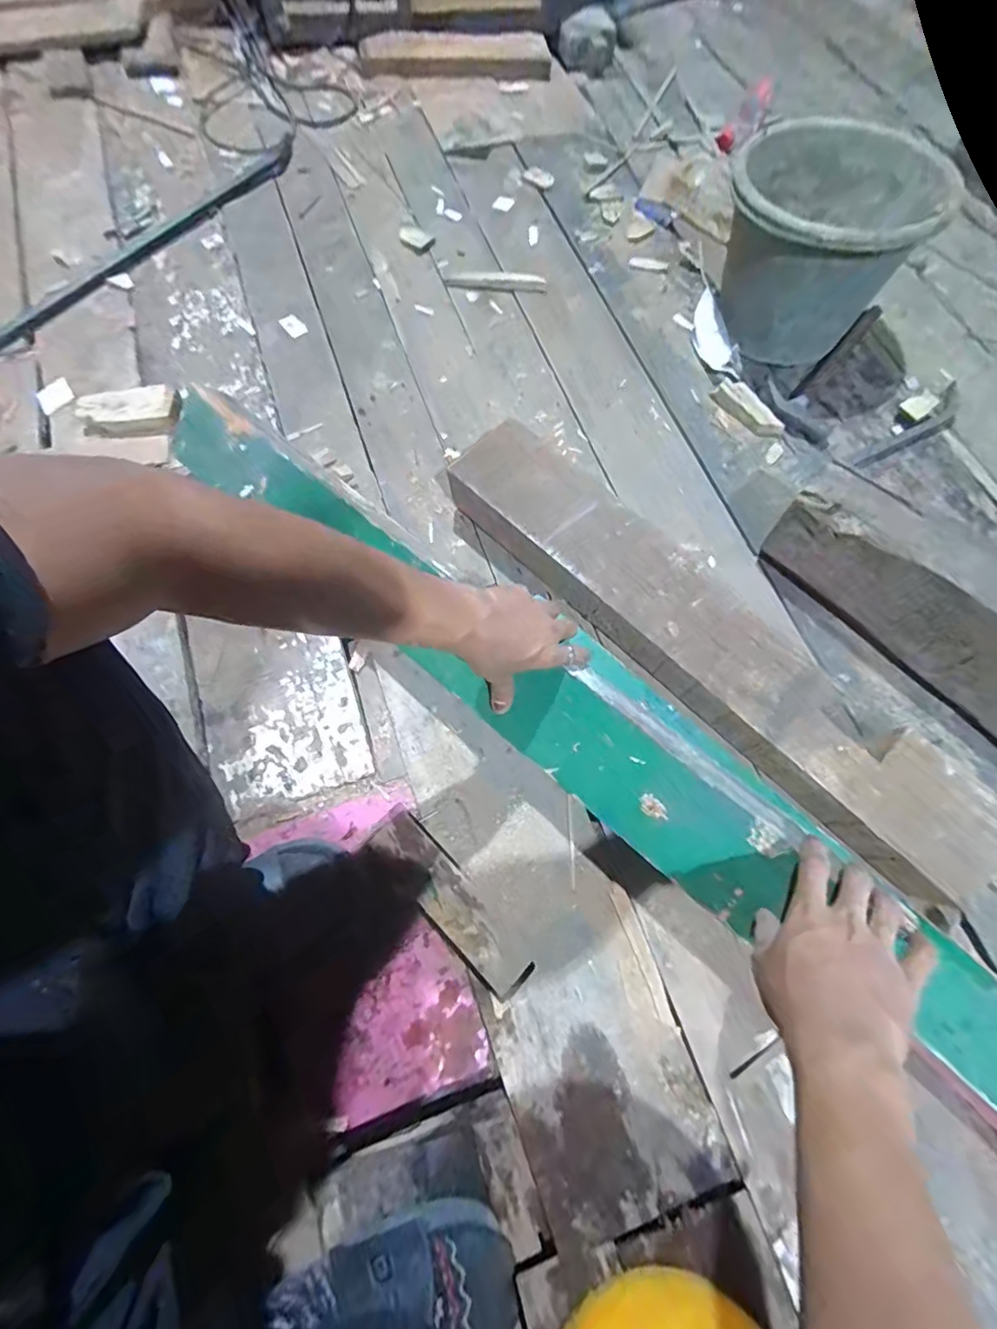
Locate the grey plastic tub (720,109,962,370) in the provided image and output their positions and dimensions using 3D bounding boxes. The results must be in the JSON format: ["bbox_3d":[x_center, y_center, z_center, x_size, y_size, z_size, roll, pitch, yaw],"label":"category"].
[{"bbox_3d":[0.439,-0.575,0.758,0.243,0.214,0.243,0,70,0],"label":"grey plastic tub"}]

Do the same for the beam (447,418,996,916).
[{"bbox_3d":[0.225,-0.022,0.614,0.719,0.097,0.127,43,75,14],"label":"beam"}]

